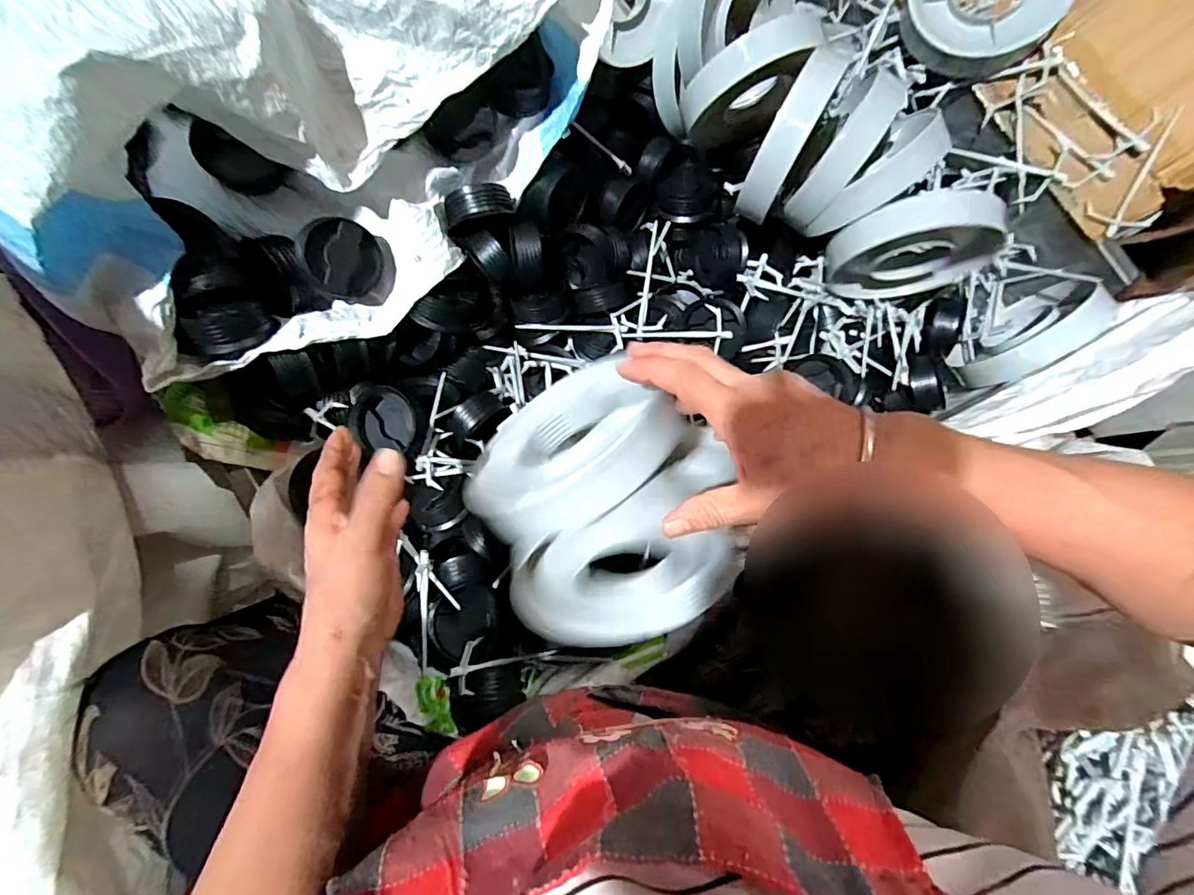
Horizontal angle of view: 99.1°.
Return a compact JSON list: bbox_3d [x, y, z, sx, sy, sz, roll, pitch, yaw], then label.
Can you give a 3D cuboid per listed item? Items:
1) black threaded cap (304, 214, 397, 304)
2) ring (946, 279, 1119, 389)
[{"bbox_3d":[-0.235,-0.177,0.488,0.025,0.081,0.067,25,97,36],"label":"black threaded cap"},{"bbox_3d":[0.511,-0.137,0.597,0.158,0.134,0.047,-37,86,-4],"label":"ring"}]

